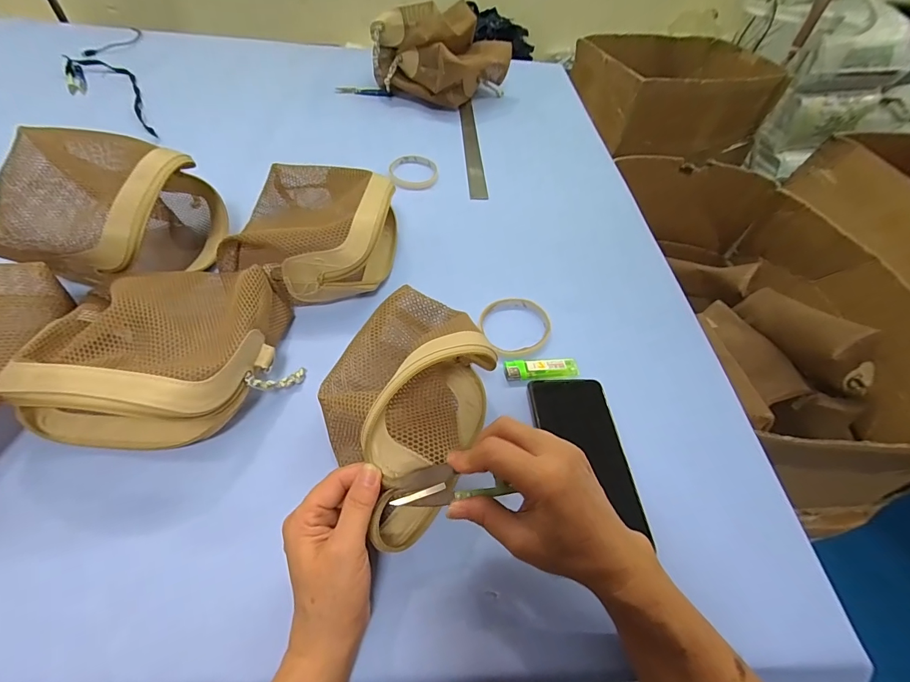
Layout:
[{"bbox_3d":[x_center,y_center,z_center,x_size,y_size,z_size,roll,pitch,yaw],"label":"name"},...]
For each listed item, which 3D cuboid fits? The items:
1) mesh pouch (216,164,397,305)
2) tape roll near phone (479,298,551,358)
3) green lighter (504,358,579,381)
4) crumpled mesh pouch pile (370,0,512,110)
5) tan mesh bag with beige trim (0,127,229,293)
[{"bbox_3d":[-0.172,-0.140,0.490,0.189,0.084,0.205,0,52,-6],"label":"mesh pouch"},{"bbox_3d":[0.071,-0.019,0.472,0.084,0.010,0.084,3,52,-4],"label":"tape roll near phone"},{"bbox_3d":[0.093,0.031,0.430,0.080,0.012,0.022,-2,52,-8],"label":"green lighter"},{"bbox_3d":[-0.027,-0.590,0.825,0.240,0.145,0.172,-28,60,-25],"label":"crumpled mesh pouch pile"},{"bbox_3d":[-0.374,-0.142,0.452,0.157,0.134,0.179,13,52,4],"label":"tan mesh bag with beige trim"}]

